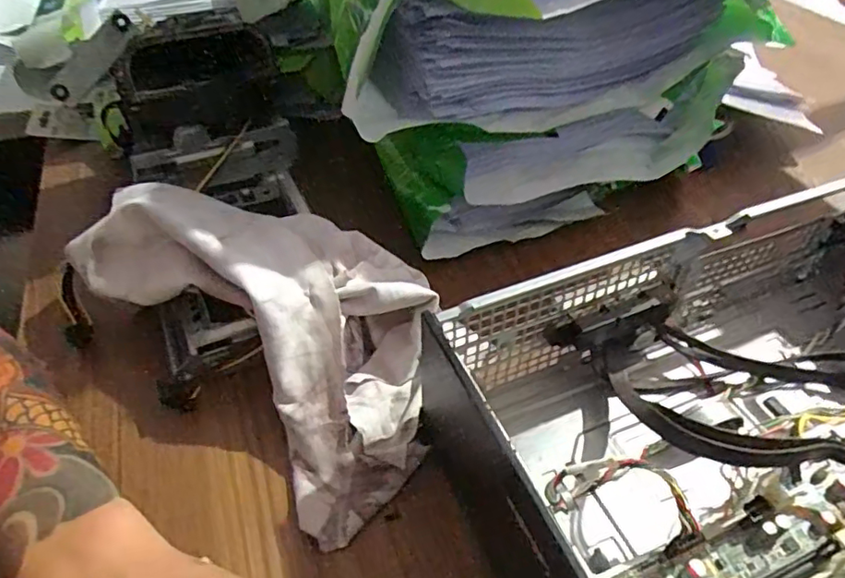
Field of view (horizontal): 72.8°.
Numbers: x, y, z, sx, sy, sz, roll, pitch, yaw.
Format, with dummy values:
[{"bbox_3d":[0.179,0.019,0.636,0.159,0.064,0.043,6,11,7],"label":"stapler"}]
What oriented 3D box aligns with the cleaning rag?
[{"bbox_3d":[-0.087,0.006,0.359,0.256,0.063,0.144,40,55,15],"label":"cleaning rag"}]

